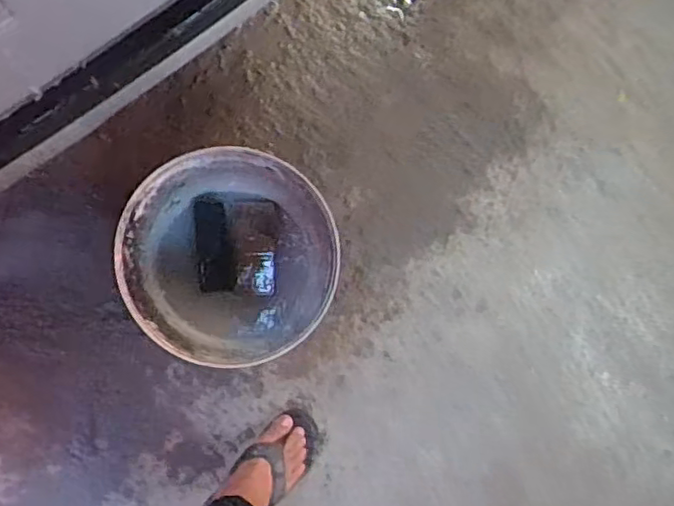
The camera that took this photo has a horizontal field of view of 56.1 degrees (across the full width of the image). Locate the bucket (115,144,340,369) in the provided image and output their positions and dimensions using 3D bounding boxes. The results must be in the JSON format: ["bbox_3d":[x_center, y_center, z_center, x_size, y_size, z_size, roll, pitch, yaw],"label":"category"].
[{"bbox_3d":[-0.160,0.012,0.980,0.286,0.248,0.292,1,86,-10],"label":"bucket"}]

